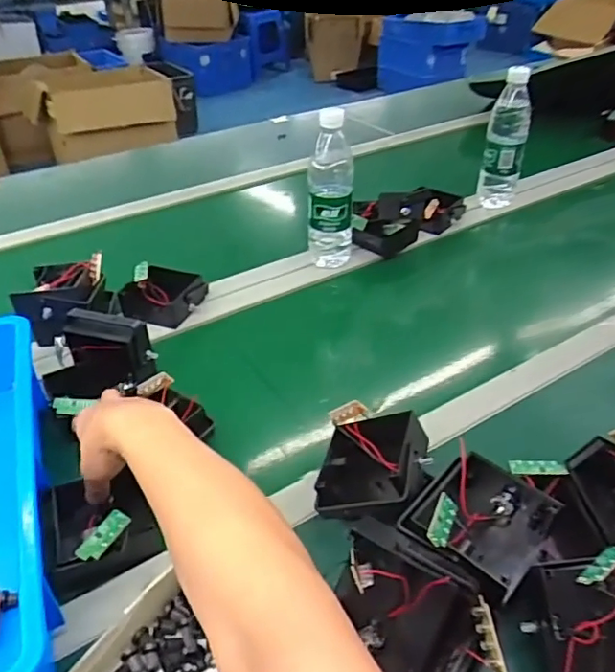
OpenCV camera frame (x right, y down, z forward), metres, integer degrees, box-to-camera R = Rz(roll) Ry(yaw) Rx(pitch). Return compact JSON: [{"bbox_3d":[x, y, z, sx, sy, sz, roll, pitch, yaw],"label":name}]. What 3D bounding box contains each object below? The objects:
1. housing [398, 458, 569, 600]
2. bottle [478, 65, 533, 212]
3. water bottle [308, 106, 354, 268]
[{"bbox_3d":[0.133,0.153,0.454,0.087,0.058,0.107,28,46,32],"label":"housing"},{"bbox_3d":[0.335,-0.321,0.983,0.066,0.221,0.072,10,39,13],"label":"bottle"},{"bbox_3d":[0.032,-0.201,0.831,0.065,0.212,0.067,4,38,6],"label":"water bottle"}]

